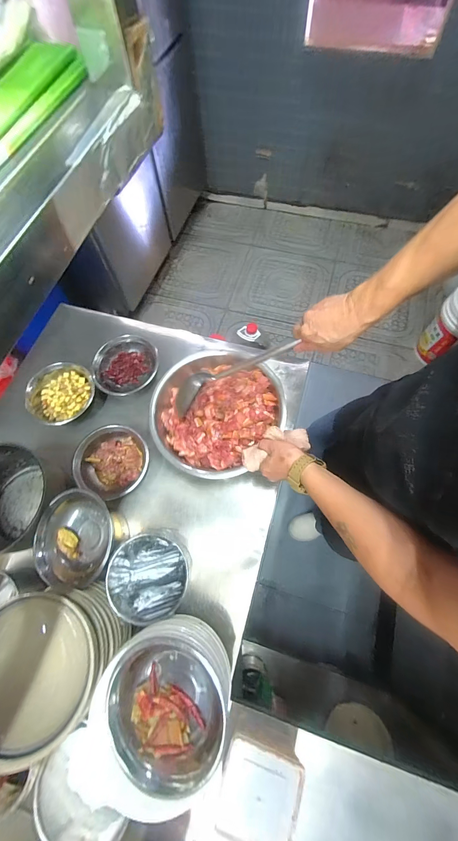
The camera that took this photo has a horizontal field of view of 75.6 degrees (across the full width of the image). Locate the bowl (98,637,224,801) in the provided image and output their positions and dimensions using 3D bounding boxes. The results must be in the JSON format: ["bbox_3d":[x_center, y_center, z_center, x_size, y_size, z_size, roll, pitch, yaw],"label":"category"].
[{"bbox_3d":[-0.094,0.432,0.439,0.176,0.056,0.164,-1,68,2],"label":"bowl"}]

